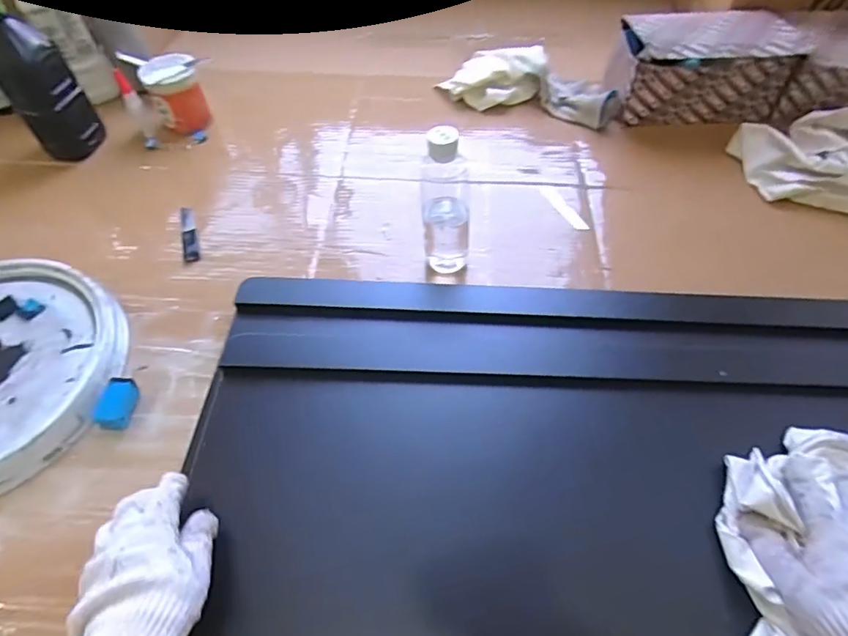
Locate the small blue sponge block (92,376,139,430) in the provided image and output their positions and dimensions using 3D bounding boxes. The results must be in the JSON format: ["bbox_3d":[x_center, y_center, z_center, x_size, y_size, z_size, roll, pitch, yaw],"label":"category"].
[{"bbox_3d":[-0.318,0.091,0.545,0.026,0.029,0.053,-1,53,1],"label":"small blue sponge block"}]

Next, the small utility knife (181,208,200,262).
[{"bbox_3d":[-0.317,-0.113,0.711,0.020,0.006,0.105,-16,54,-11],"label":"small utility knife"}]

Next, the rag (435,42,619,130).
[{"bbox_3d":[0.177,-0.397,0.879,0.289,0.056,0.141,14,55,12],"label":"rag"}]

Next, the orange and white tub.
[{"bbox_3d":[-0.389,-0.353,0.831,0.087,0.089,0.076,-22,56,-15],"label":"orange and white tub"}]

